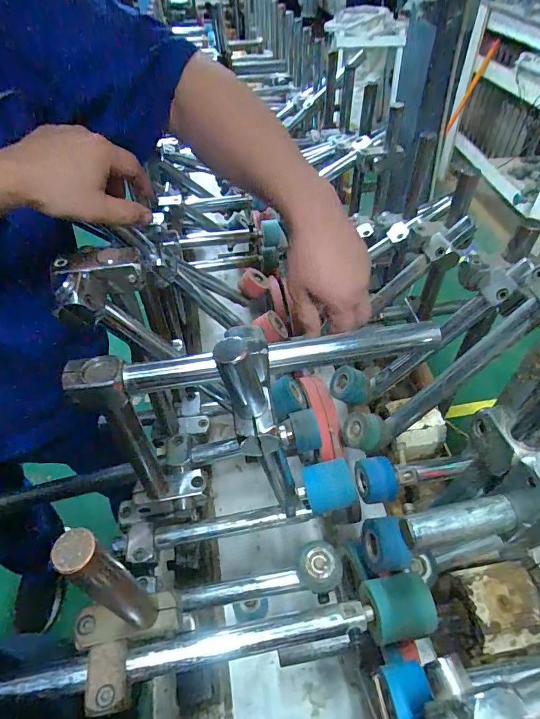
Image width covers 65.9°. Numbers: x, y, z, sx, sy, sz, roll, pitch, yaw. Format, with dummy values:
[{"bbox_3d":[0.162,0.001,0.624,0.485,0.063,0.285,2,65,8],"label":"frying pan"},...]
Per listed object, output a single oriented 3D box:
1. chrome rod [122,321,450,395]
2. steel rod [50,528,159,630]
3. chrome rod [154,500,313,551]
[{"bbox_3d":[0.013,-0.003,0.336,0.253,0.019,0.018,-8,48,-5],"label":"chrome rod"},{"bbox_3d":[-0.107,0.158,0.288,0.020,0.178,0.025,29,55,25],"label":"steel rod"},{"bbox_3d":[-0.042,0.195,0.492,0.184,0.016,0.021,-8,48,-5],"label":"chrome rod"}]

